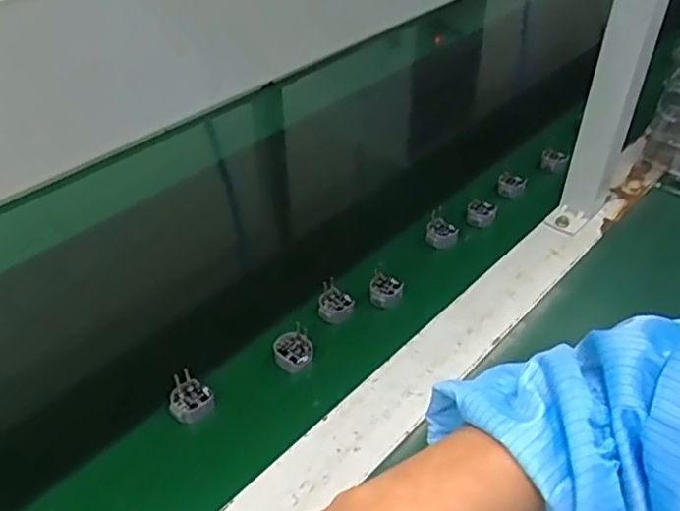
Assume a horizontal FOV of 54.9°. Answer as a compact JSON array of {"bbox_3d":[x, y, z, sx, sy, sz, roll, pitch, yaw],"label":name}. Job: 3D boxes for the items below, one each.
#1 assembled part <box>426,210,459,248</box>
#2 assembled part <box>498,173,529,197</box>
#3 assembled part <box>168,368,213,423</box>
[{"bbox_3d":[0.093,-0.021,0.591,0.027,0.022,0.026,11,42,12],"label":"assembled part"},{"bbox_3d":[0.168,-0.069,0.639,0.026,0.013,0.024,0,41,0],"label":"assembled part"},{"bbox_3d":[-0.103,0.098,0.453,0.028,0.026,0.028,-13,42,-14],"label":"assembled part"}]

